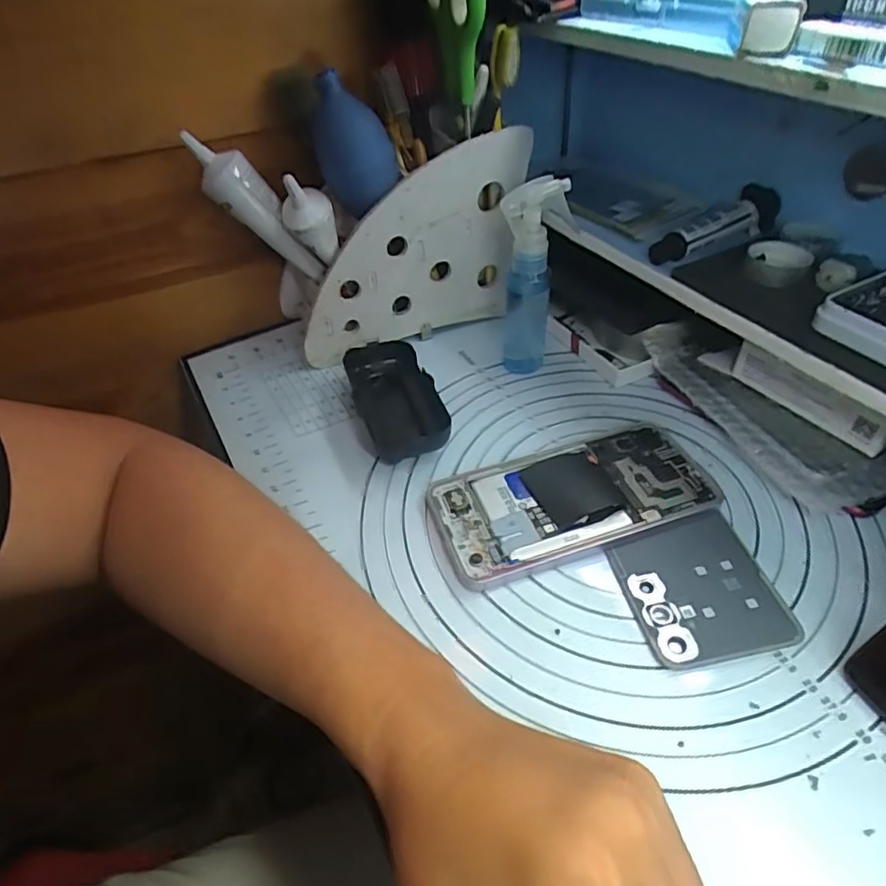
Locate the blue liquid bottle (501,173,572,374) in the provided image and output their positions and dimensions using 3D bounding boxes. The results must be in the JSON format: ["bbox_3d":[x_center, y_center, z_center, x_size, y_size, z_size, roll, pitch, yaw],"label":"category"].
[{"bbox_3d":[0.061,-0.116,0.418,0.036,0.137,0.042,6,45,10],"label":"blue liquid bottle"}]

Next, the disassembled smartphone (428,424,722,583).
[{"bbox_3d":[0.077,0.031,0.349,0.158,0.010,0.073,-15,45,-11],"label":"disassembled smartphone"}]

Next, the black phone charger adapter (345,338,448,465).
[{"bbox_3d":[-0.032,-0.030,0.409,0.052,0.026,0.101,-15,45,-11],"label":"black phone charger adapter"}]

